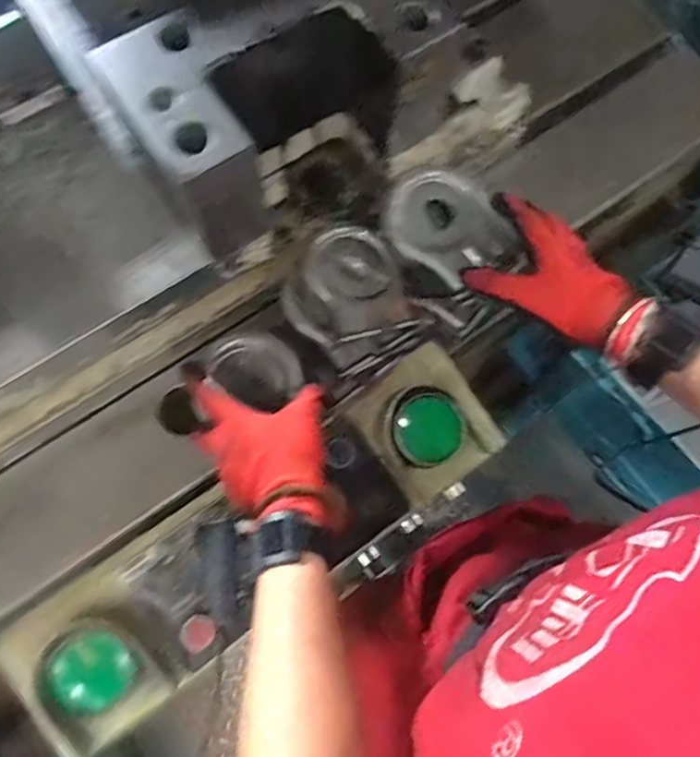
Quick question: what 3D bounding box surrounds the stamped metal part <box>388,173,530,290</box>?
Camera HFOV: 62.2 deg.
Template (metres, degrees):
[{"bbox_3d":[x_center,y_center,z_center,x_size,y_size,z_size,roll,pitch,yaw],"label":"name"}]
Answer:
[{"bbox_3d":[0.091,-0.138,0.535,0.132,0.024,0.089,42,76,13],"label":"stamped metal part"}]

